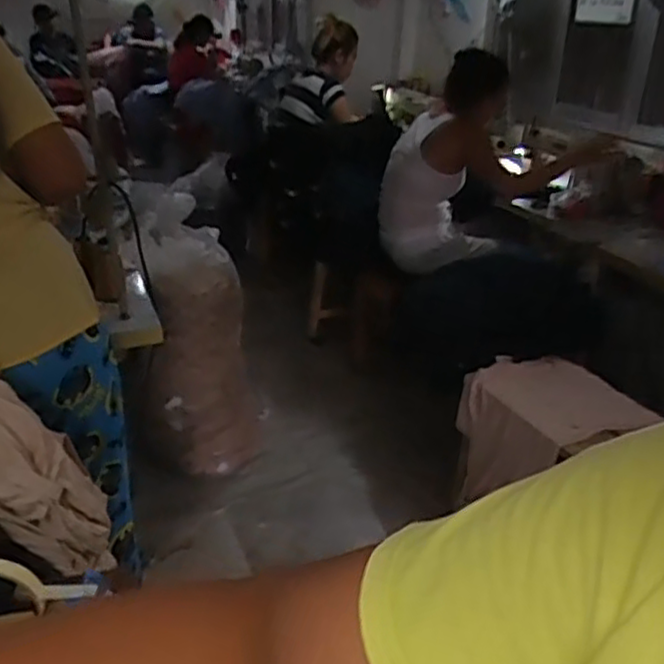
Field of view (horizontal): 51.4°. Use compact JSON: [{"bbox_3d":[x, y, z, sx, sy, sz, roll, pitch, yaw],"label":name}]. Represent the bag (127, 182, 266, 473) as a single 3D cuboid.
[{"bbox_3d":[-0.340,0.034,1.856,0.289,0.735,0.358,-2,26,-7],"label":"bag"}]

